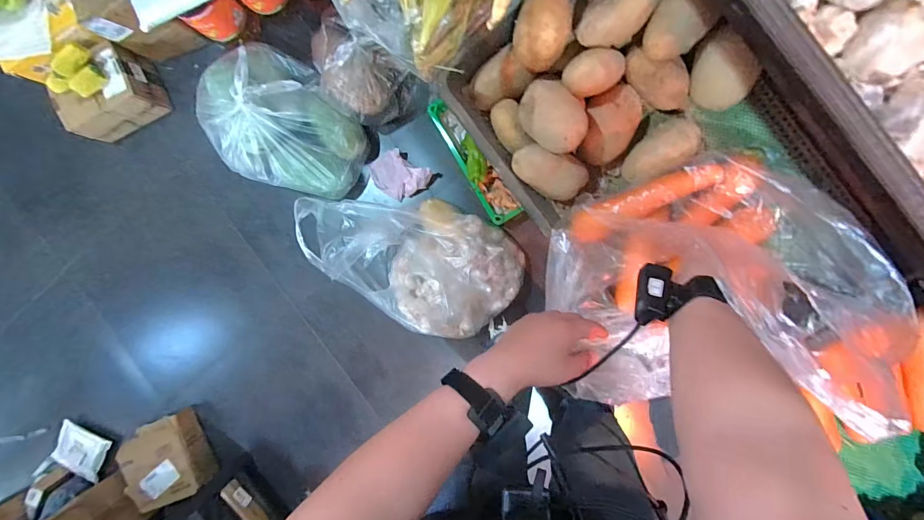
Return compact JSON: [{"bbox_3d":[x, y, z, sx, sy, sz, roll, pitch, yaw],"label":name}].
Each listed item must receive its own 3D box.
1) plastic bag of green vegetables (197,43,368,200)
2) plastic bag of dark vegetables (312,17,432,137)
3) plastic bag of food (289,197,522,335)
[{"bbox_3d":[-0.520,-0.389,1.168,0.440,0.219,0.343,35,97,2],"label":"plastic bag of green vegetables"},{"bbox_3d":[-0.285,-0.516,1.184,0.320,0.182,0.201,31,97,2],"label":"plastic bag of dark vegetables"},{"bbox_3d":[-0.156,0.000,1.223,0.642,0.217,0.367,22,96,3],"label":"plastic bag of food"}]

